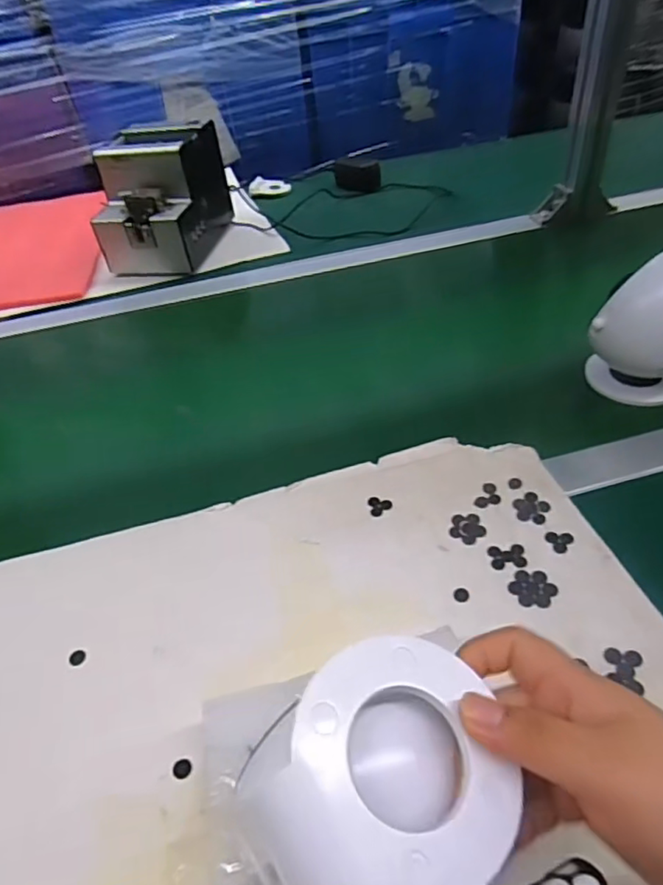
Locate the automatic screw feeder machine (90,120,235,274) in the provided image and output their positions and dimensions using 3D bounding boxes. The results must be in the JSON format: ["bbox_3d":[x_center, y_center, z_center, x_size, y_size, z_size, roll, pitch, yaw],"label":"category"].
[{"bbox_3d":[-0.235,-0.343,0.805,0.126,0.139,0.185,3,44,11],"label":"automatic screw feeder machine"}]

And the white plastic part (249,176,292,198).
[{"bbox_3d":[-0.105,-0.438,0.994,0.069,0.030,0.038,-7,43,-1],"label":"white plastic part"}]

